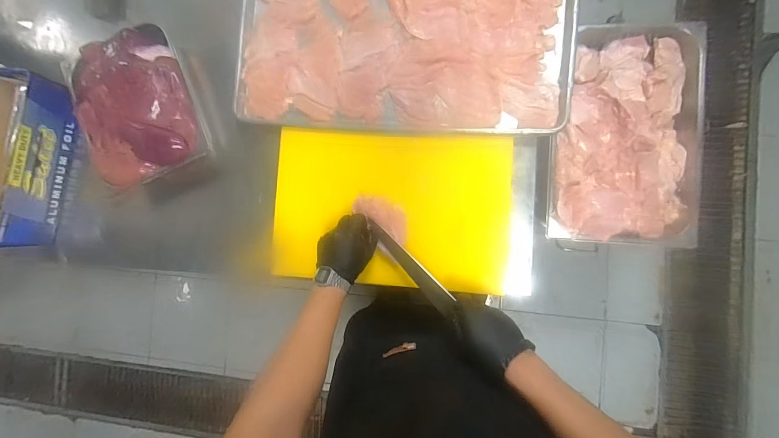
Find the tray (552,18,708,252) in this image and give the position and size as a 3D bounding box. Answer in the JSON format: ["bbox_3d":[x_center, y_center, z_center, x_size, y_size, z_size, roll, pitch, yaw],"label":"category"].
[{"bbox_3d":[0.564,-0.209,0.814,0.328,0.073,0.534,4,89,8],"label":"tray"}]

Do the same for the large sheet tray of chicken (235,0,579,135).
[{"bbox_3d":[0.015,-0.407,0.662,0.652,0.028,0.470,5,89,8],"label":"large sheet tray of chicken"}]

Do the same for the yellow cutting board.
[{"bbox_3d":[-0.005,-0.022,0.639,0.443,0.029,0.287,4,89,8],"label":"yellow cutting board"}]

